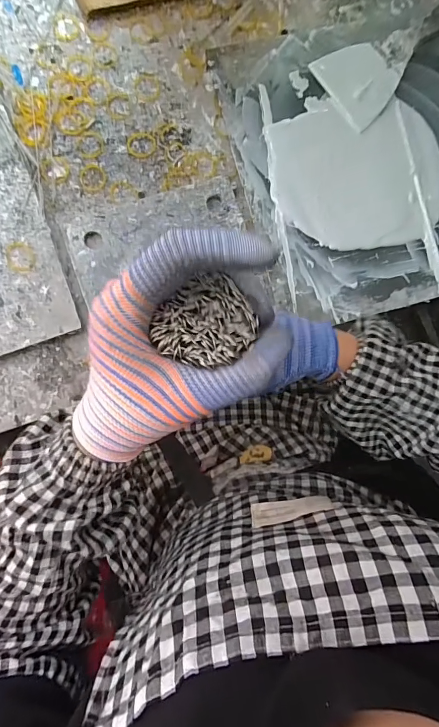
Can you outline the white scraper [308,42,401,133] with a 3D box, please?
[{"bbox_3d":[0.160,-0.330,0.443,0.076,0.004,0.093,-41,89,2],"label":"white scraper"}]

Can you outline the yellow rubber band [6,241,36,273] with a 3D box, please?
[{"bbox_3d":[-0.211,-0.112,0.403,0.029,0.004,0.033,-1,90,-7],"label":"yellow rubber band"}]

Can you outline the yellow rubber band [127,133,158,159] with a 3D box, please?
[{"bbox_3d":[-0.087,-0.245,0.425,0.032,0.004,0.029,-7,90,-7],"label":"yellow rubber band"}]

